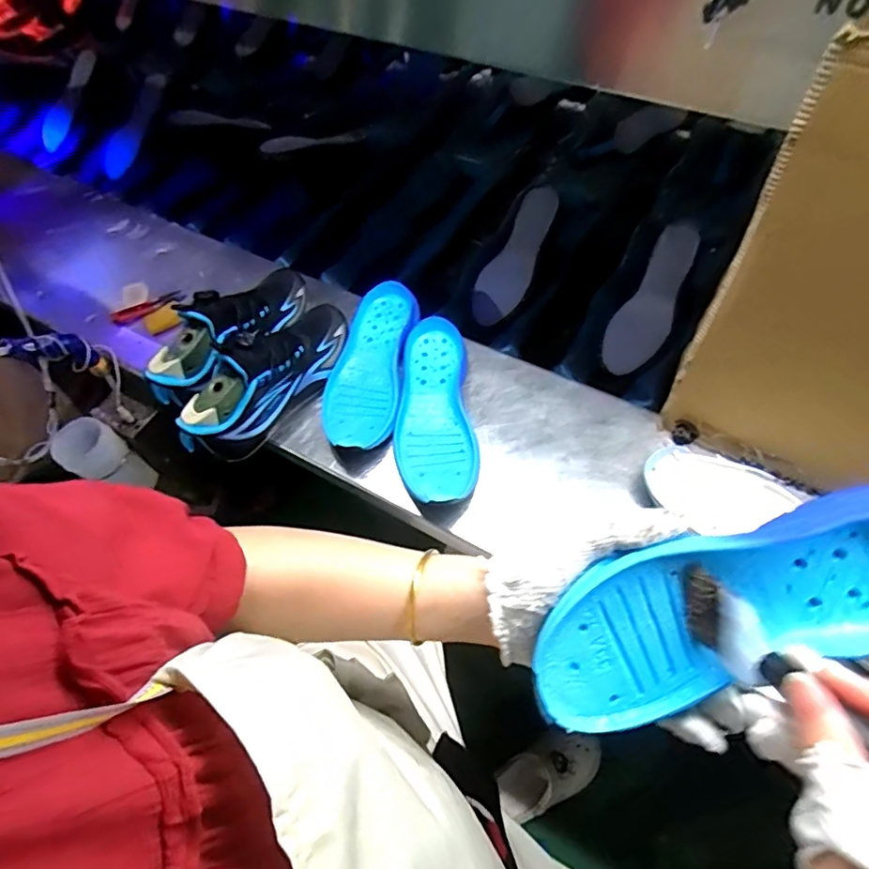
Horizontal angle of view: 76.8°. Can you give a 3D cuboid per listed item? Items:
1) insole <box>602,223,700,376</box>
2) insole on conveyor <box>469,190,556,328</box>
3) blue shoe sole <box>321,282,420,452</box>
[{"bbox_3d":[0.289,-0.177,0.728,0.069,0.013,0.207,27,94,18],"label":"insole"},{"bbox_3d":[0.116,-0.253,0.783,0.065,0.013,0.208,27,91,18],"label":"insole on conveyor"},{"bbox_3d":[-0.078,-0.089,0.657,0.085,0.040,0.230,8,54,5],"label":"blue shoe sole"}]

